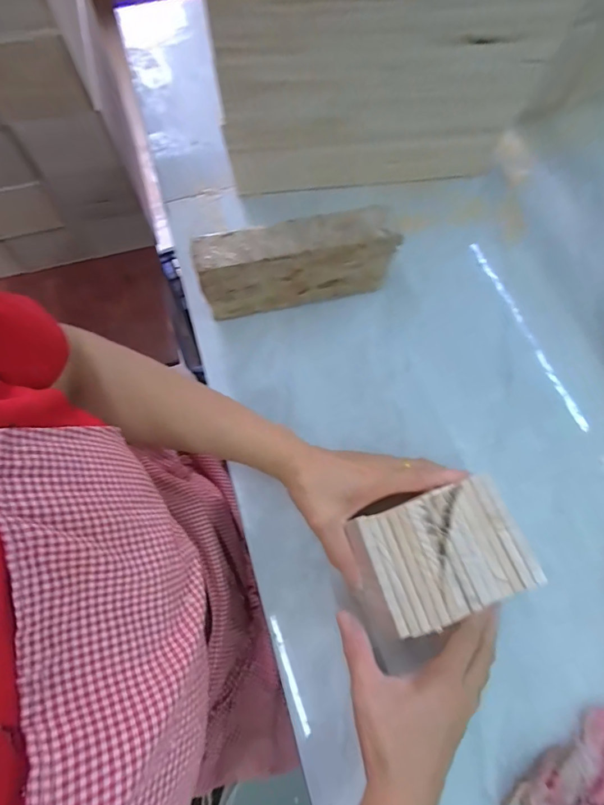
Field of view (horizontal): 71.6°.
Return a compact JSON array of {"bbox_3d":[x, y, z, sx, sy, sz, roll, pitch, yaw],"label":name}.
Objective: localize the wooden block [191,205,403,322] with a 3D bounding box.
[{"bbox_3d":[-0.005,-0.148,0.459,0.203,0.103,0.041,-10,73,-3],"label":"wooden block"}]

